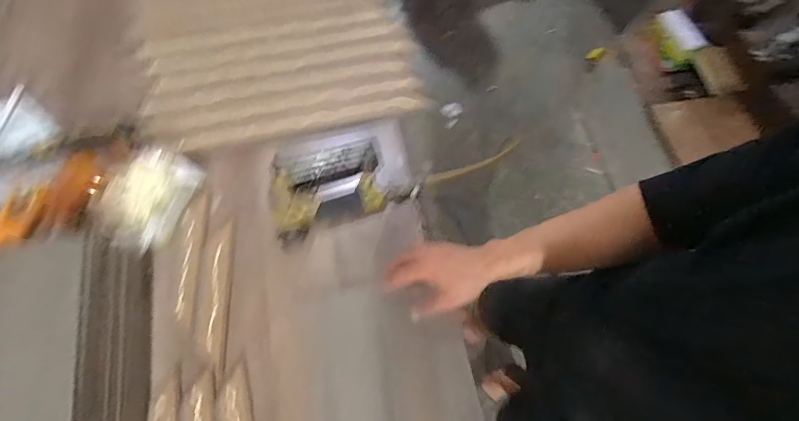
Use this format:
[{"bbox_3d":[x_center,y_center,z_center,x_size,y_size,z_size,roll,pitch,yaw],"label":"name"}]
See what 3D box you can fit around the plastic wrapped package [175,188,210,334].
[{"bbox_3d":[-0.320,0.071,0.561,0.032,0.014,0.211,-3,69,-2],"label":"plastic wrapped package"}]

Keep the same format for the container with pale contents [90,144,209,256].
[{"bbox_3d":[-0.397,-0.023,0.571,0.110,0.056,0.166,15,69,5],"label":"container with pale contents"}]

